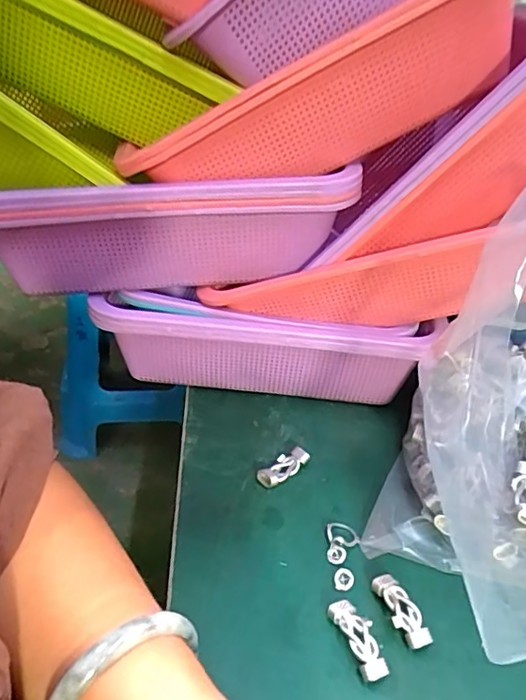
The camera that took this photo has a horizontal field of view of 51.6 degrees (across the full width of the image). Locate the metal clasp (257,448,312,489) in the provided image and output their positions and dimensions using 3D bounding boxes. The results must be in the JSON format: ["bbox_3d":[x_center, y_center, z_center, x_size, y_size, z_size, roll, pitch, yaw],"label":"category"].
[{"bbox_3d":[0.015,0.091,0.420,0.044,0.012,0.017,-24,42,-37],"label":"metal clasp"}]

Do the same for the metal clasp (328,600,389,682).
[{"bbox_3d":[0.055,0.165,0.311,0.017,0.009,0.046,-11,36,-23],"label":"metal clasp"}]

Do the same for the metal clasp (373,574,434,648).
[{"bbox_3d":[0.082,0.156,0.327,0.017,0.010,0.046,-10,35,-21],"label":"metal clasp"}]

